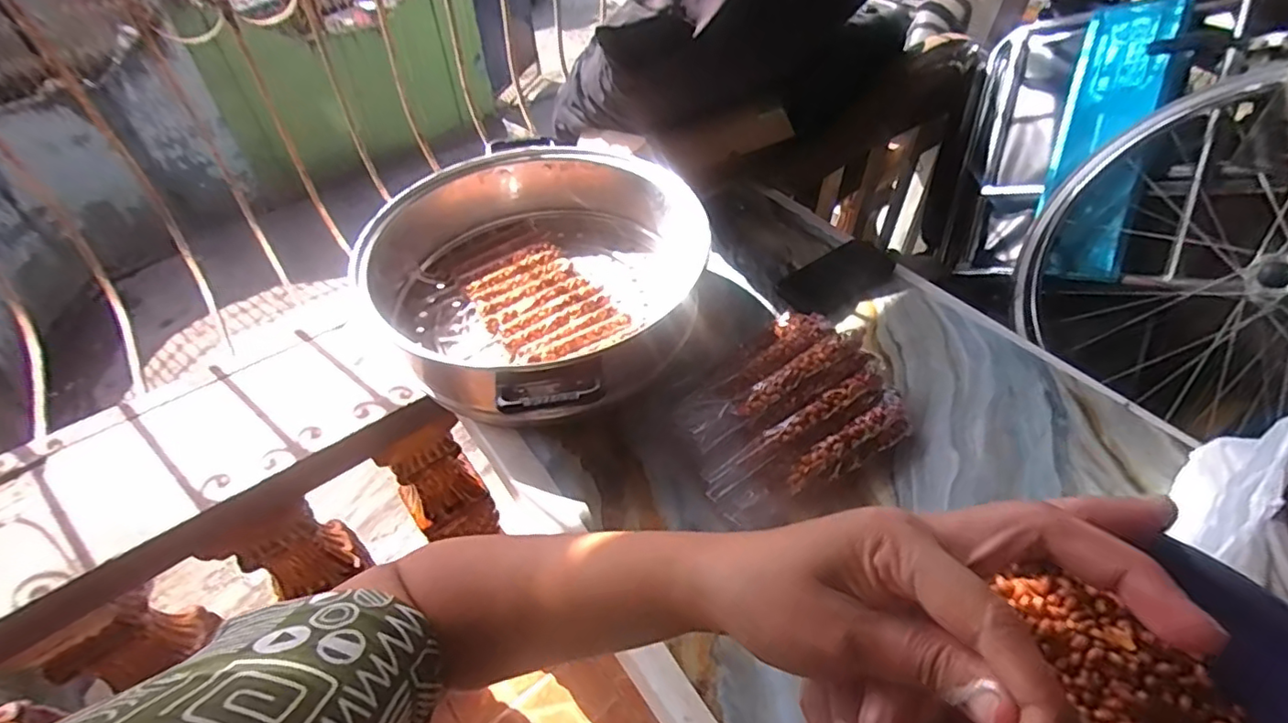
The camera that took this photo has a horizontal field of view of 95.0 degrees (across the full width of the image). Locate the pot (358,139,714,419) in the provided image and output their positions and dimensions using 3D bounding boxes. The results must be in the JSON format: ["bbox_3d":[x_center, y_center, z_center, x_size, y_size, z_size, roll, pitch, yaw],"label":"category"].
[{"bbox_3d":[-0.117,-0.119,0.744,0.390,0.124,0.398,-1,49,1],"label":"pot"}]

